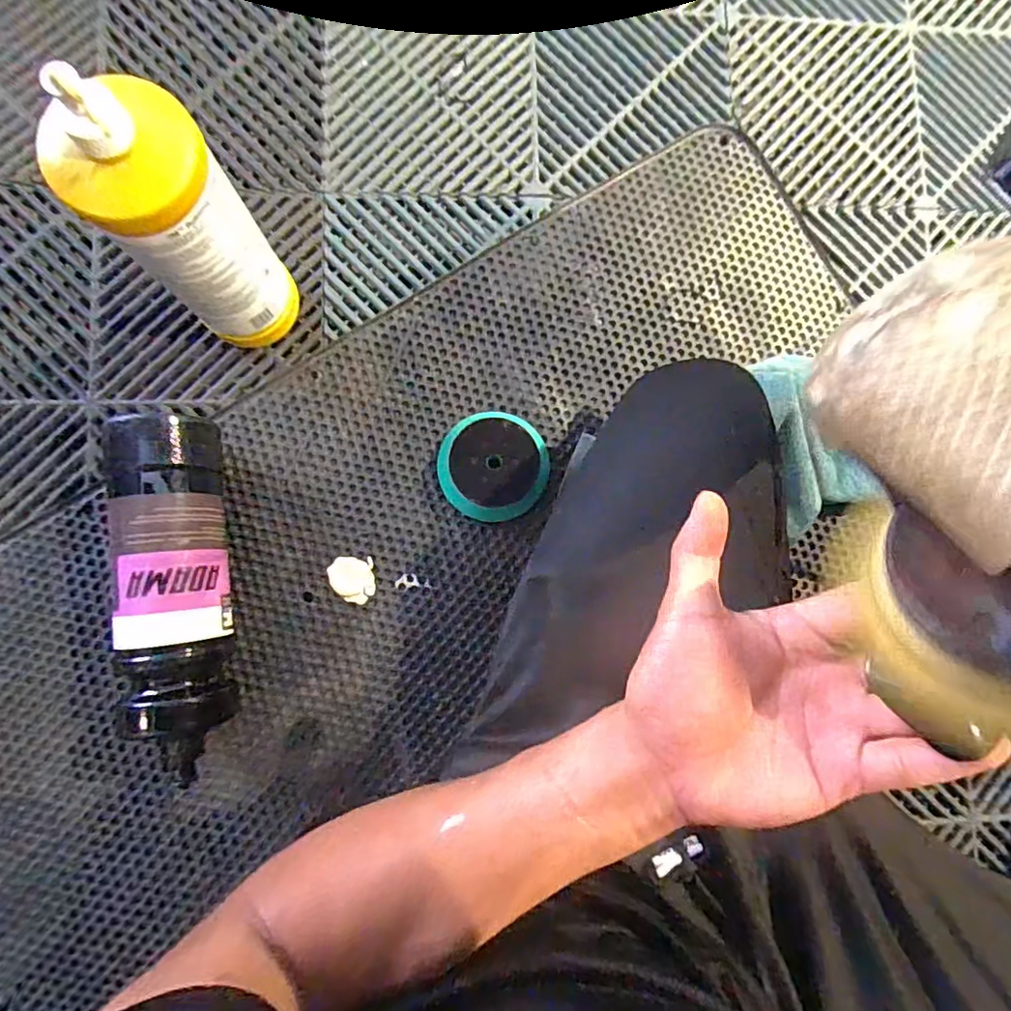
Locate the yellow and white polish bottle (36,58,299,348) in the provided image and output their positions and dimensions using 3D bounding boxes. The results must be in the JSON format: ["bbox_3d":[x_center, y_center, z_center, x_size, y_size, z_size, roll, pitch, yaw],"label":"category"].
[{"bbox_3d":[-0.211,-0.184,0.396,0.082,0.245,0.075,-37,90,-5],"label":"yellow and white polish bottle"}]

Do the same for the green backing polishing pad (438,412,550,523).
[{"bbox_3d":[-0.010,-0.035,0.500,0.093,0.026,0.093,22,85,-3],"label":"green backing polishing pad"}]

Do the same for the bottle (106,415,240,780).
[{"bbox_3d":[-0.253,0.069,0.444,0.070,0.089,0.272,-3,87,-4],"label":"bottle"}]

